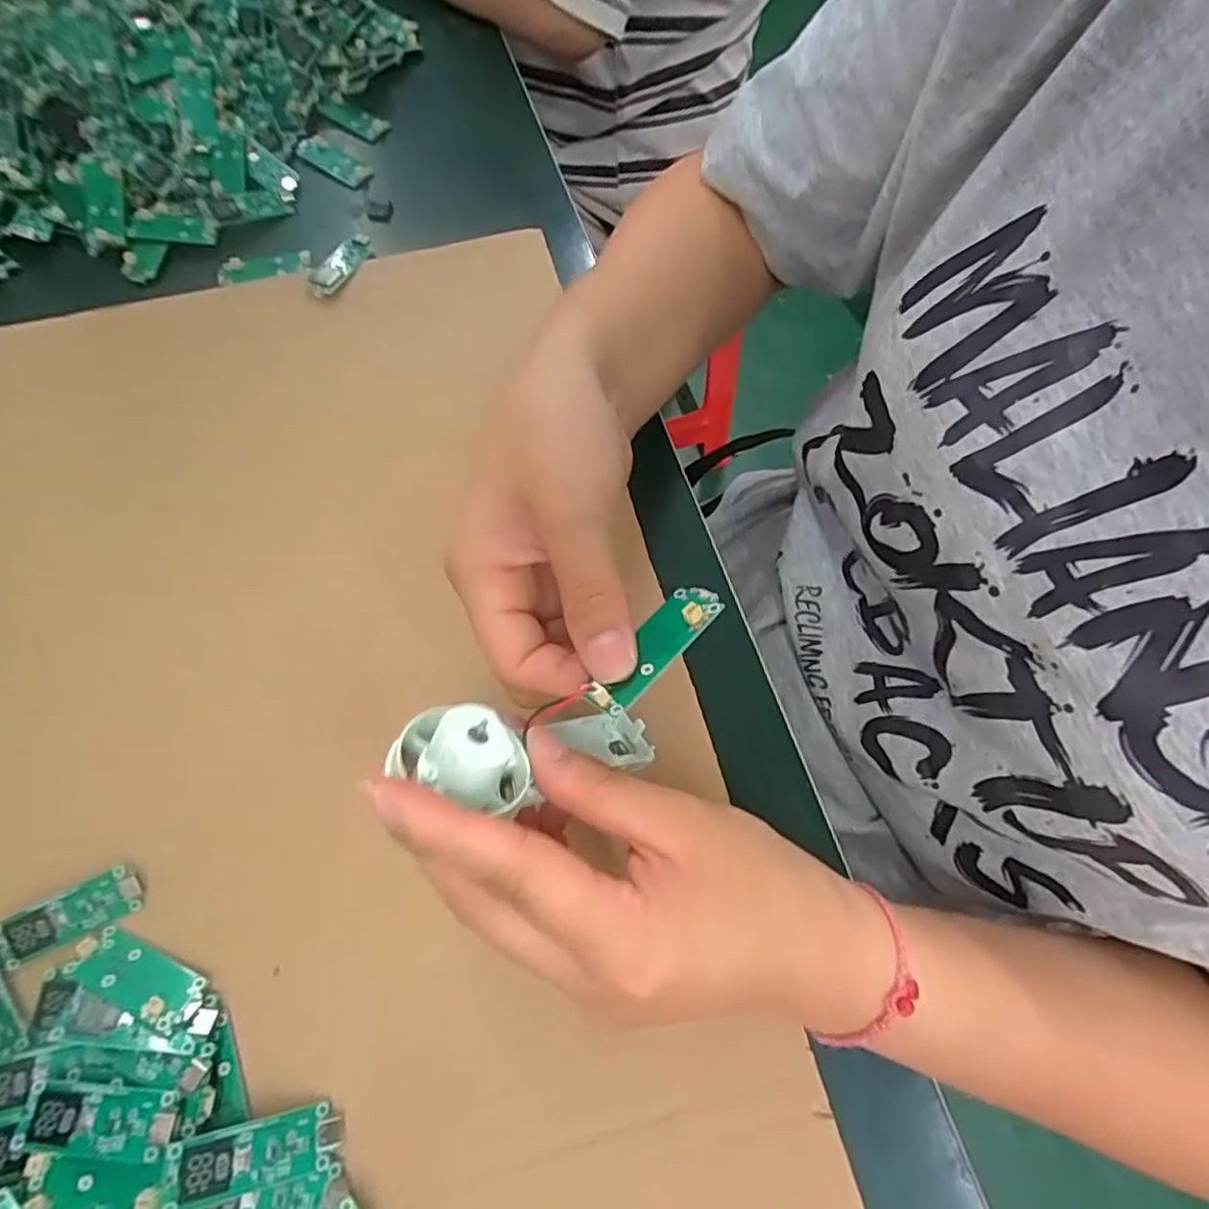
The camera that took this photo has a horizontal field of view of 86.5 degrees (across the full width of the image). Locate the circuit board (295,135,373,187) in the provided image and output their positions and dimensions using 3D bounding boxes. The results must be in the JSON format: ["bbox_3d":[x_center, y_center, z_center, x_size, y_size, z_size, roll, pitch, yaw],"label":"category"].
[{"bbox_3d":[-0.175,-0.287,0.415,0.055,0.004,0.021,35,72,12],"label":"circuit board"}]

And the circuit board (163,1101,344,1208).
[{"bbox_3d":[-0.116,0.184,0.216,0.051,0.004,0.019,3,52,-25],"label":"circuit board"}]

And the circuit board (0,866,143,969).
[{"bbox_3d":[-0.204,0.118,0.244,0.050,0.004,0.018,-25,71,-10],"label":"circuit board"}]

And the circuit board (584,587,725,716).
[{"bbox_3d":[0.014,0.011,0.195,0.052,0.007,0.019,-42,42,-17],"label":"circuit board"}]

